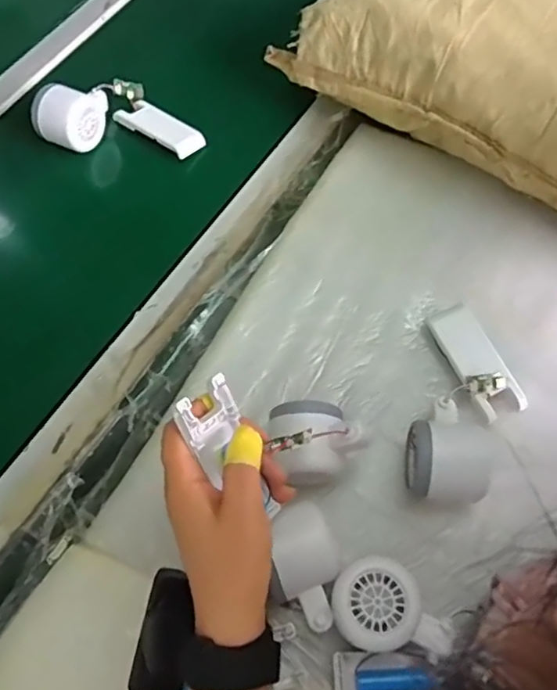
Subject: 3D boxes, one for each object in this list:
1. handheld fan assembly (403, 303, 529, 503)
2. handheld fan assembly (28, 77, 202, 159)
[{"bbox_3d":[0.152,0.046,0.470,0.080,0.045,0.171,14,62,9],"label":"handheld fan assembly"},{"bbox_3d":[-0.171,-0.251,0.622,0.175,0.044,0.084,3,61,3],"label":"handheld fan assembly"}]

